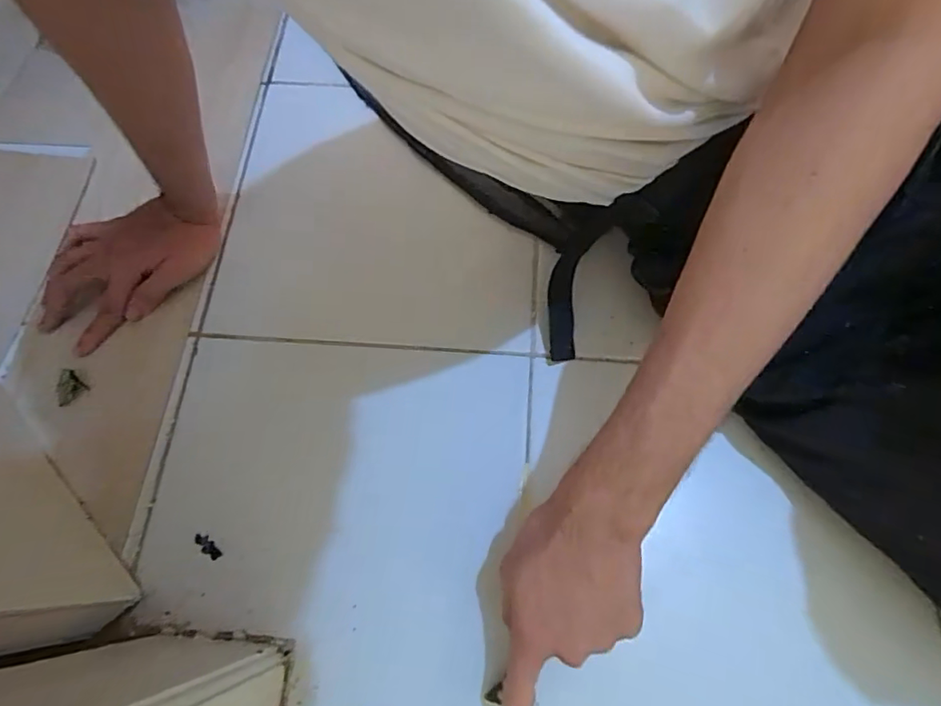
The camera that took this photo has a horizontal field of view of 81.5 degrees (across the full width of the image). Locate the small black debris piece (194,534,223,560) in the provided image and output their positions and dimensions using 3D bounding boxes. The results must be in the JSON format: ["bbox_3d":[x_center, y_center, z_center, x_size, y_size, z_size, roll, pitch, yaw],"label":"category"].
[{"bbox_3d":[-0.203,0.149,0.421,0.025,0.004,0.010,44,77,3],"label":"small black debris piece"}]

